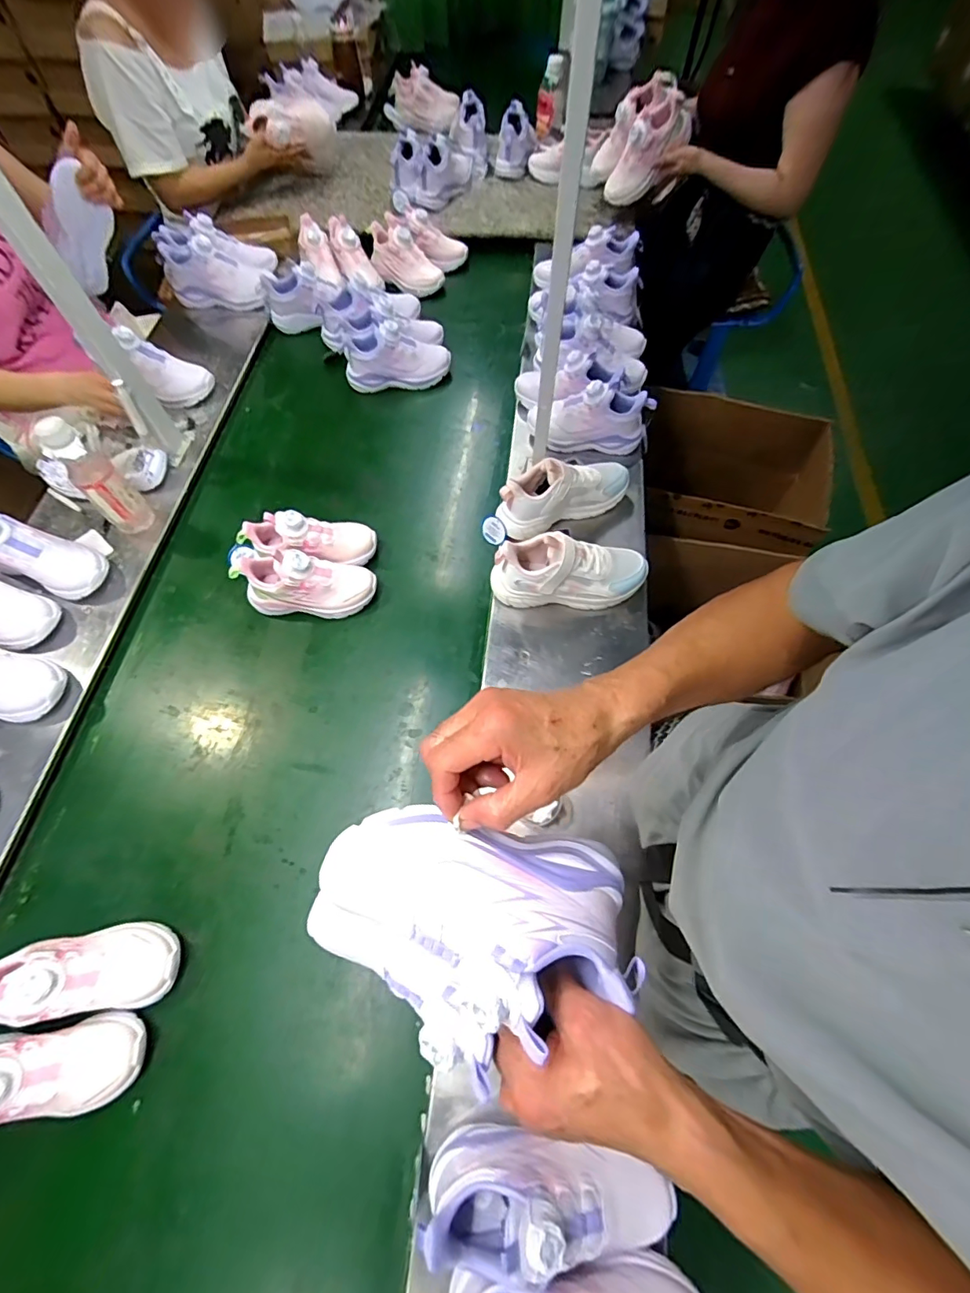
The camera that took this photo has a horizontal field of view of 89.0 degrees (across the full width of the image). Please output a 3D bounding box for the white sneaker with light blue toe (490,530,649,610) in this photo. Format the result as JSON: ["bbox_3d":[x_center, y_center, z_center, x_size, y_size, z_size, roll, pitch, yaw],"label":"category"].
[{"bbox_3d":[0.126,-0.112,0.737,0.229,0.114,0.077,0,66,0],"label":"white sneaker with light blue toe"}]

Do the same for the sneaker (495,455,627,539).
[{"bbox_3d":[0.129,-0.256,0.796,0.224,0.098,0.072,-20,67,-8],"label":"sneaker"}]

